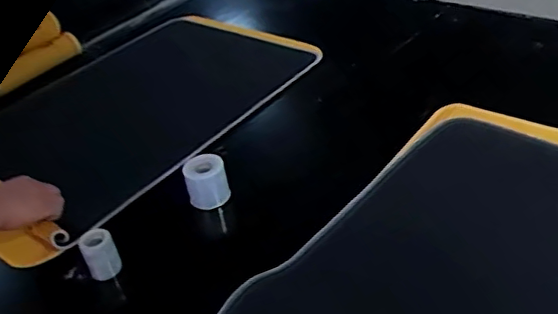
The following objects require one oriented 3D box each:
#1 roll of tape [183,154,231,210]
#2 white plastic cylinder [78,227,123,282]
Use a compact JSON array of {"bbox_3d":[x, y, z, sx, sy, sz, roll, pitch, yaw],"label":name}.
[{"bbox_3d":[-0.120,0.039,0.955,0.066,0.063,0.067,-16,39,-11],"label":"roll of tape"},{"bbox_3d":[-0.261,0.143,0.853,0.048,0.058,0.044,-26,42,-22],"label":"white plastic cylinder"}]

